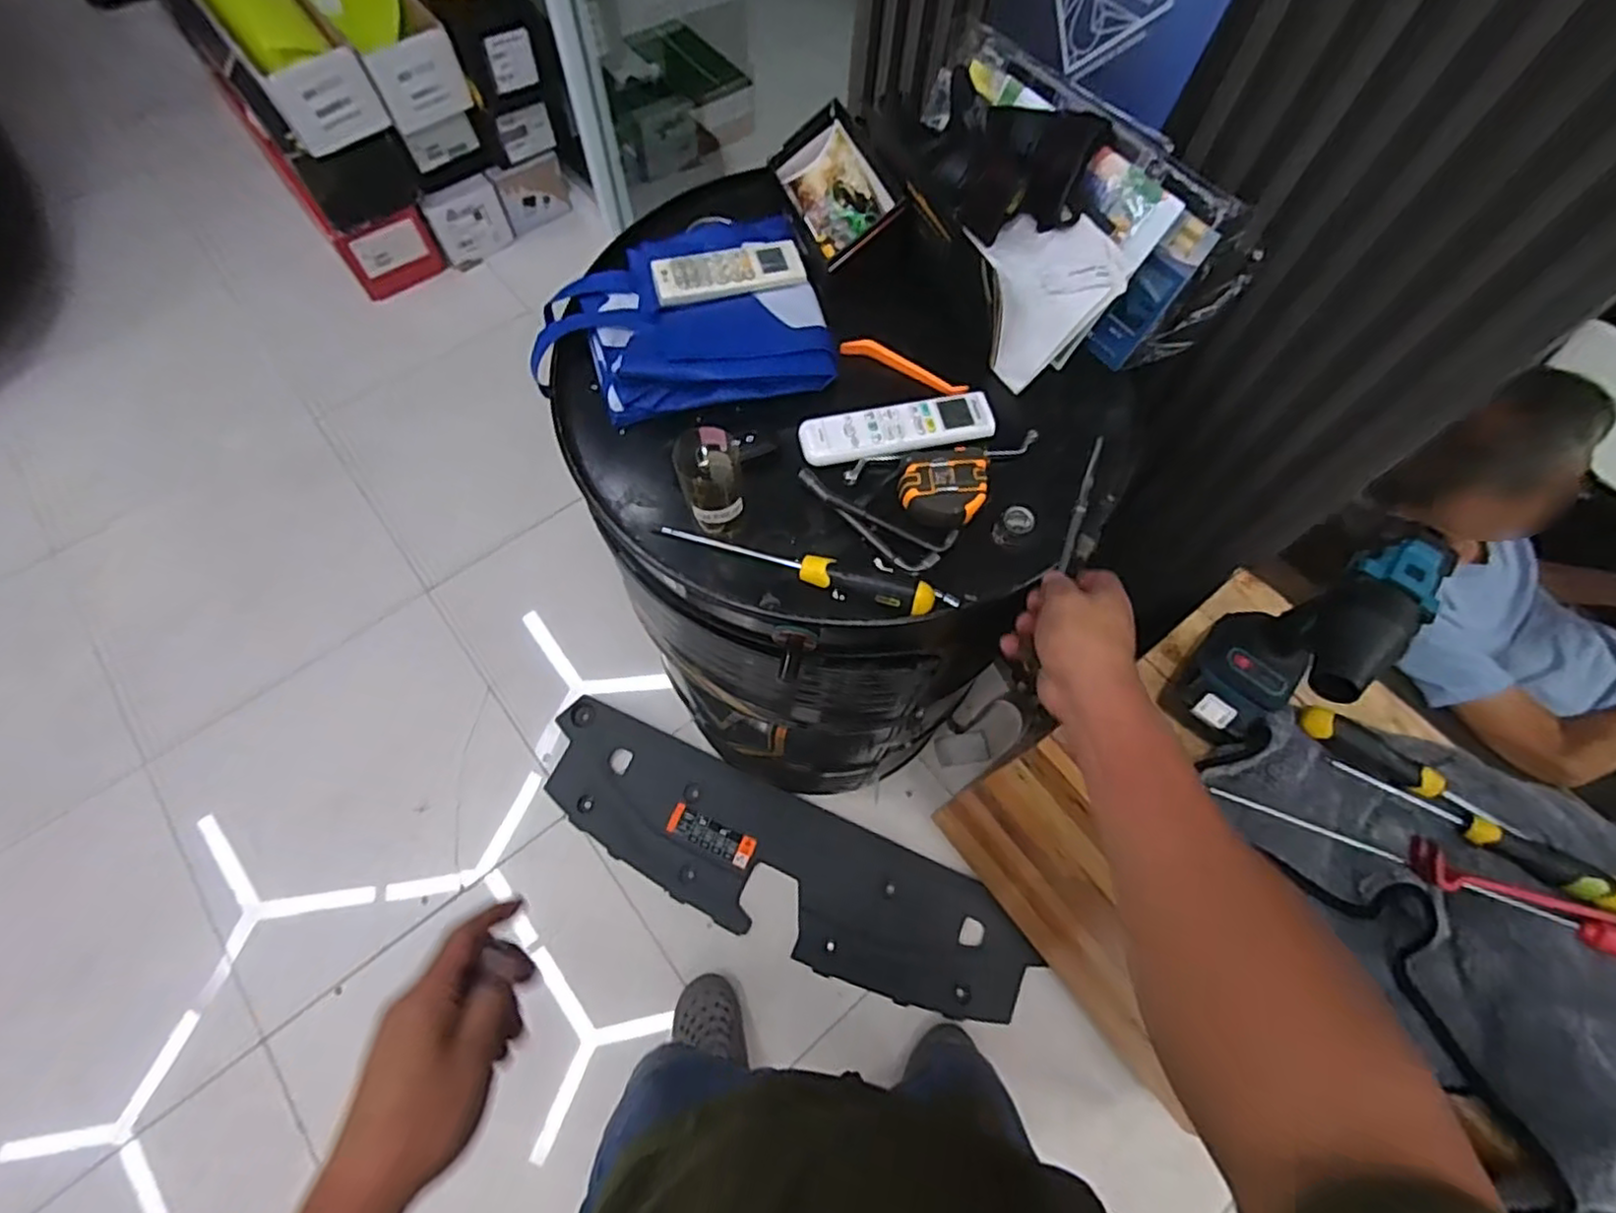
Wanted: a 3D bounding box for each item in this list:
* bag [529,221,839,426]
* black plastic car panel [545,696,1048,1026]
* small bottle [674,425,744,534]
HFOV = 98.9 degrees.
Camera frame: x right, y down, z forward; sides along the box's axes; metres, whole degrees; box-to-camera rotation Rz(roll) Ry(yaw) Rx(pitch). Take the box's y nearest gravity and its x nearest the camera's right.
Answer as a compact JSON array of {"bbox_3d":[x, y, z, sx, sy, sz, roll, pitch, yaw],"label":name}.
[{"bbox_3d":[-0.133,-0.285,0.682,0.288,0.055,0.236,-14,67,-9],"label":"bag"},{"bbox_3d":[-0.060,0.481,1.299,0.945,0.035,0.259,23,67,8],"label":"black plastic car panel"},{"bbox_3d":[-0.079,-0.101,0.578,0.045,0.080,0.052,-6,66,-5],"label":"small bottle"}]

